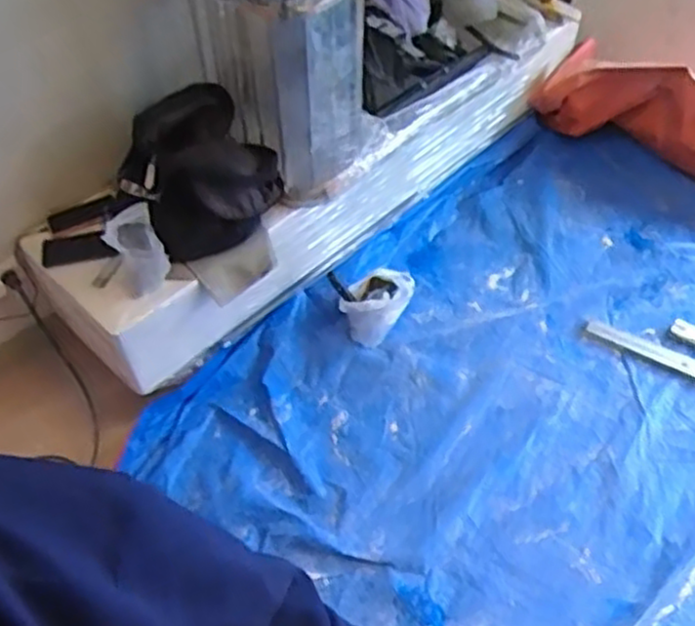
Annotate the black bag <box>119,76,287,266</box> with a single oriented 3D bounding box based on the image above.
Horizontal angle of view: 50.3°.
[{"bbox_3d":[-0.338,-0.304,1.637,0.317,0.238,0.247,-31,57,-21],"label":"black bag"}]

